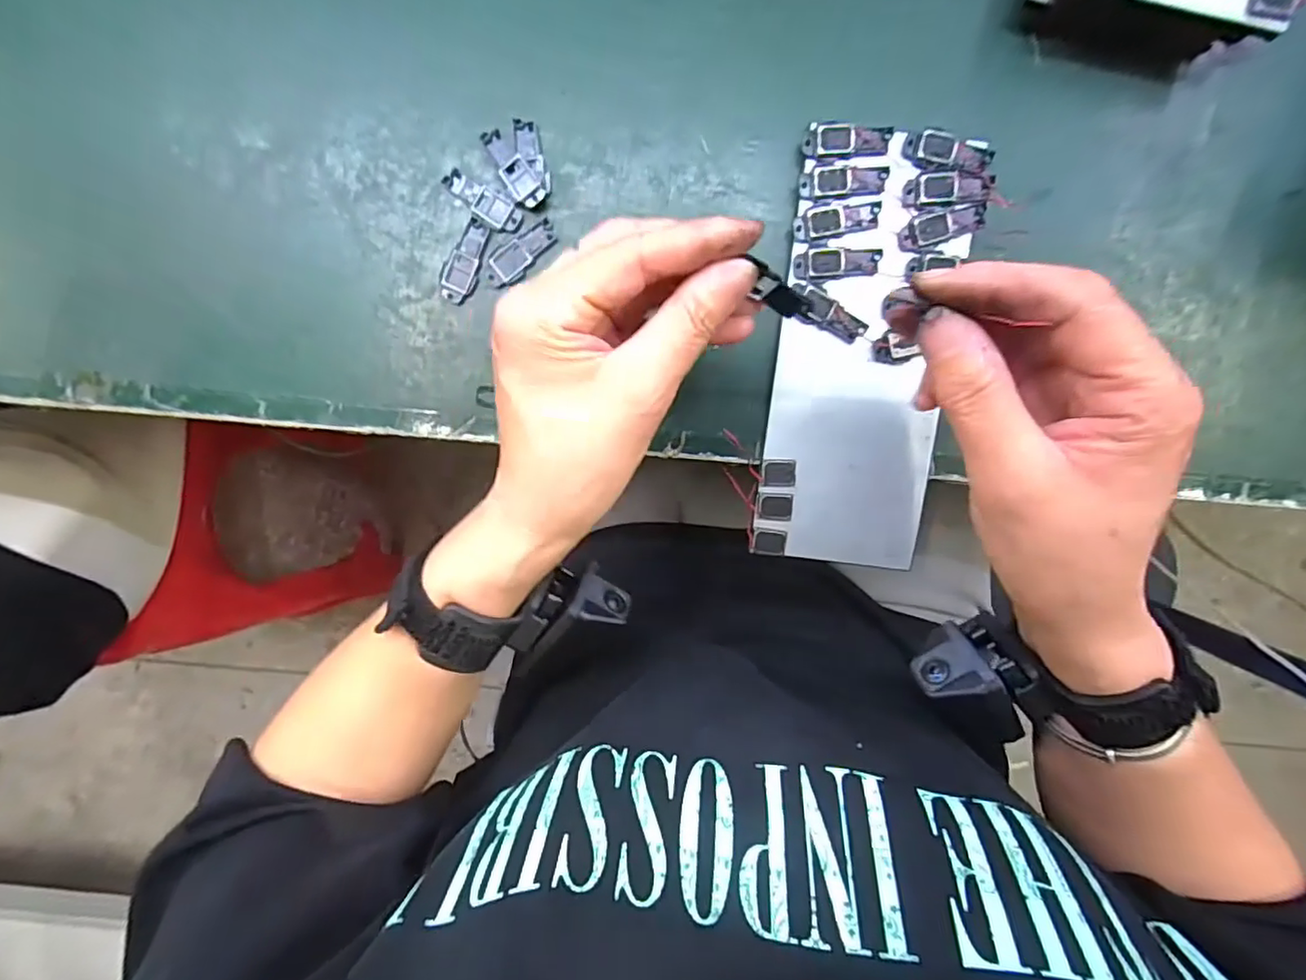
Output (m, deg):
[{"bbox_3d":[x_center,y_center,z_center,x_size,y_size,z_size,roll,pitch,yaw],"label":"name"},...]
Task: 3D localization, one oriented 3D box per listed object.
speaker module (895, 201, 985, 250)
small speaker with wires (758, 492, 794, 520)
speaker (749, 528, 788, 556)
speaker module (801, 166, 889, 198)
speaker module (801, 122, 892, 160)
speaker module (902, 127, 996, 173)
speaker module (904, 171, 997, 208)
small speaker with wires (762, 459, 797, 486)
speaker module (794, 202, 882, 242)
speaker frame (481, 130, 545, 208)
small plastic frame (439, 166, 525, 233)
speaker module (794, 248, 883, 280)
[{"bbox_3d":[0.133,-0.121,0.277,0.040,0.004,0.015,-13,97,3],"label":"speaker module"},{"bbox_3d":[0.061,0.009,0.296,0.017,0.004,0.014,3,97,1],"label":"small speaker with wires"},{"bbox_3d":[0.057,0.026,0.299,0.019,0.004,0.014,6,97,1],"label":"speaker"},{"bbox_3d":[0.088,-0.141,0.278,0.039,0.006,0.013,-1,97,2],"label":"speaker module"},{"bbox_3d":[0.089,-0.158,0.274,0.038,0.004,0.015,4,103,0],"label":"speaker module"},{"bbox_3d":[0.134,-0.154,0.273,0.040,0.004,0.016,6,97,1],"label":"speaker module"},{"bbox_3d":[0.135,-0.137,0.274,0.040,0.004,0.015,-4,97,2],"label":"speaker module"},{"bbox_3d":[0.062,-0.008,0.294,0.017,0.004,0.013,2,97,1],"label":"small speaker with wires"},{"bbox_3d":[0.085,-0.124,0.281,0.039,0.005,0.014,-7,97,3],"label":"speaker module"},{"bbox_3d":[-0.065,-0.151,0.283,0.014,0.005,0.040,-36,95,6],"label":"speaker frame"},{"bbox_3d":[-0.081,-0.137,0.287,0.040,0.004,0.015,29,97,-2],"label":"small plastic frame"},{"bbox_3d":[0.086,-0.105,0.279,0.039,0.004,0.014,0,97,2],"label":"speaker module"}]

